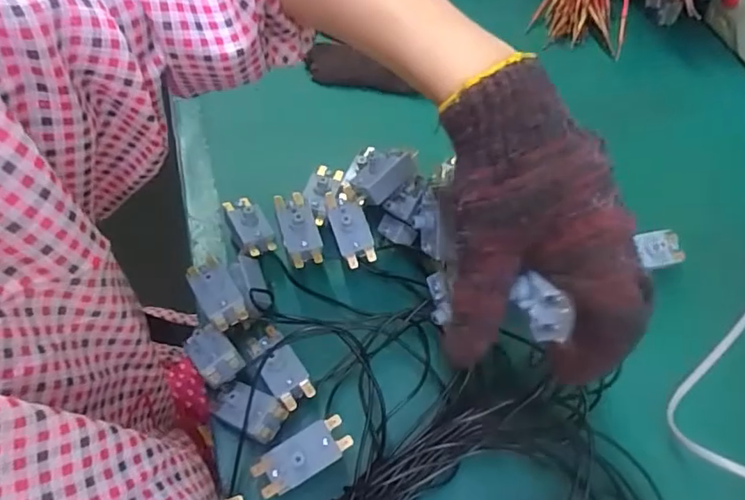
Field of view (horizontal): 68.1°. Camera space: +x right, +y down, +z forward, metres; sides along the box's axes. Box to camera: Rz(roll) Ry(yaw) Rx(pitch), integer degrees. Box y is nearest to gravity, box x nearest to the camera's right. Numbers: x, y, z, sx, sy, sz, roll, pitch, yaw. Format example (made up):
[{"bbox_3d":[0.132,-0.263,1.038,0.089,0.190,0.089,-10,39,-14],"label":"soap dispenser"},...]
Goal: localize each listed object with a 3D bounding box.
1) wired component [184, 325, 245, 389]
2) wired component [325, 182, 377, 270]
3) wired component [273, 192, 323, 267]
[{"bbox_3d":[-0.109,0.072,0.377,0.026,0.012,0.040,-38,64,-17],"label":"wired component"},{"bbox_3d":[-0.018,-0.019,0.436,0.026,0.014,0.064,-18,84,-6],"label":"wired component"},{"bbox_3d":[-0.059,-0.018,0.435,0.024,0.020,0.064,-18,73,-6],"label":"wired component"}]

